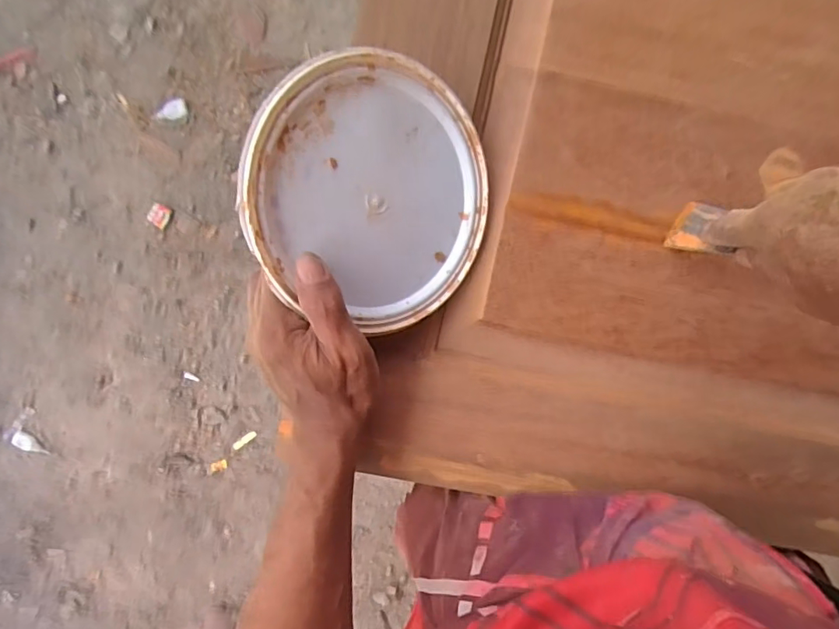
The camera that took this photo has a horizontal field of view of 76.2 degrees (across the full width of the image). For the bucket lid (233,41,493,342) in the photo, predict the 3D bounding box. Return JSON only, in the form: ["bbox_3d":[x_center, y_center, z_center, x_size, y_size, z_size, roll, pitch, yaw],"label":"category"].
[{"bbox_3d":[-0.027,-0.079,0.354,0.173,0.010,0.164,-10,107,-33],"label":"bucket lid"}]

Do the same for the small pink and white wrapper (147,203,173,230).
[{"bbox_3d":[-0.572,-0.217,1.177,0.042,0.013,0.047,27,96,-5],"label":"small pink and white wrapper"}]

